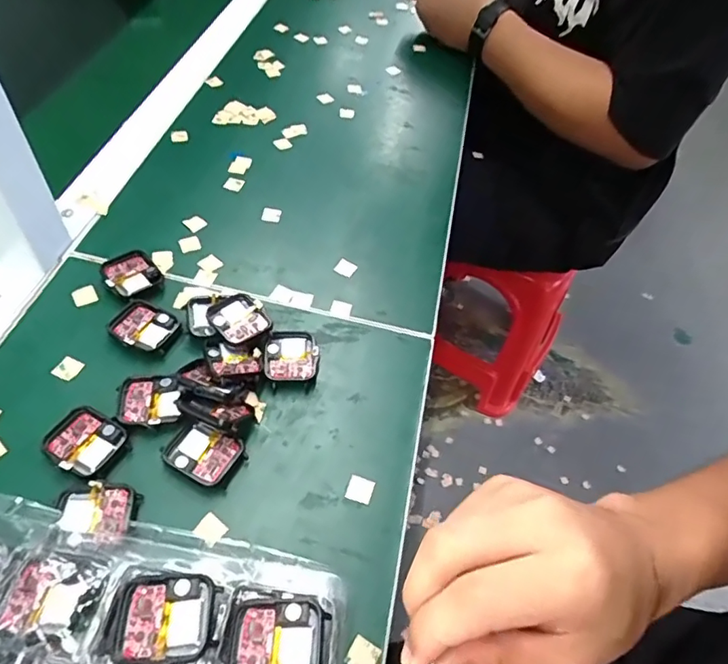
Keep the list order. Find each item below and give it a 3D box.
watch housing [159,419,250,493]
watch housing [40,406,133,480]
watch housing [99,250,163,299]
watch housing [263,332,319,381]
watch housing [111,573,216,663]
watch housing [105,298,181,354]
[{"bbox_3d":[-0.101,0.077,0.335,0.044,0.012,0.034,24,54,10],"label":"watch housing"},{"bbox_3d":[-0.172,0.067,0.326,0.043,0.006,0.037,29,55,14],"label":"watch housing"},{"bbox_3d":[-0.180,-0.044,0.411,0.038,0.010,0.044,-36,65,-29],"label":"watch housing"},{"bbox_3d":[-0.052,0.017,0.383,0.037,0.015,0.040,1,53,-7],"label":"watch housing"},{"bbox_3d":[-0.093,0.133,0.247,0.042,0.010,0.036,4,53,-5],"label":"watch housing"},{"bbox_3d":[-0.159,-0.004,0.385,0.046,0.008,0.035,21,54,8],"label":"watch housing"}]

